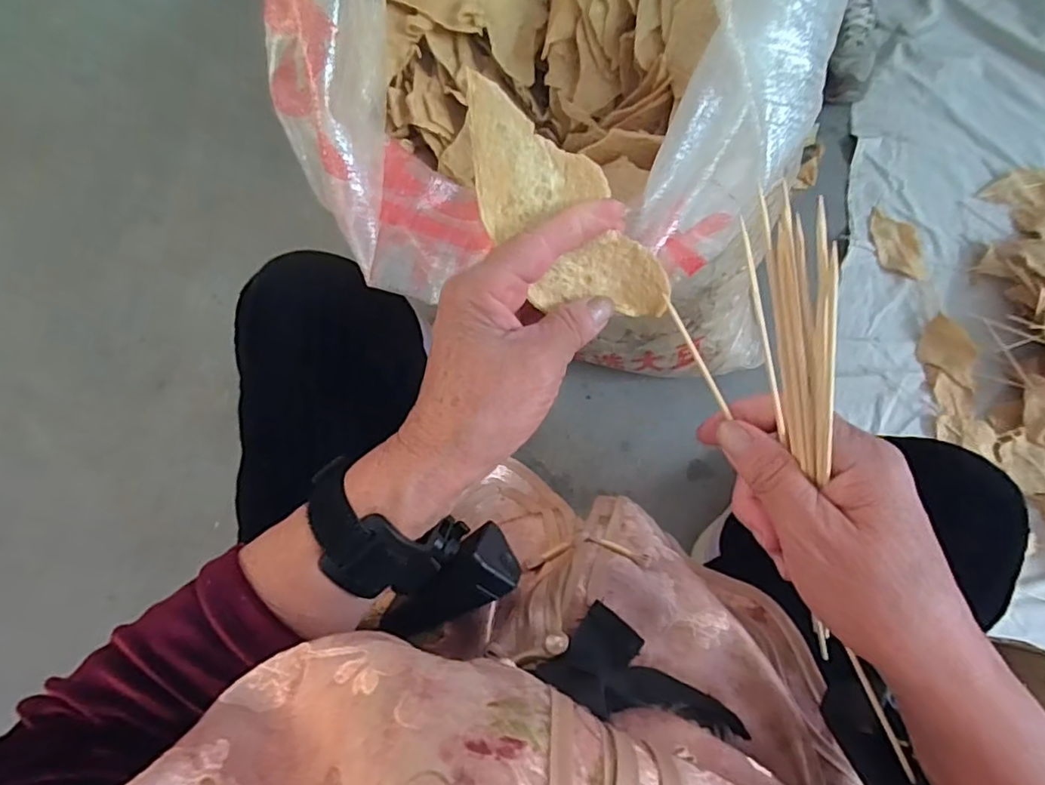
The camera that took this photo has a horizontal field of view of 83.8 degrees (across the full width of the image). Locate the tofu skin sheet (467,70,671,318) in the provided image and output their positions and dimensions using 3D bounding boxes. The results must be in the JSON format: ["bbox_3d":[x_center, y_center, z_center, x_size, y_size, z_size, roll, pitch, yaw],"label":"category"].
[{"bbox_3d":[0.014,-0.083,0.273,0.056,0.007,0.130,-34,101,5],"label":"tofu skin sheet"}]

